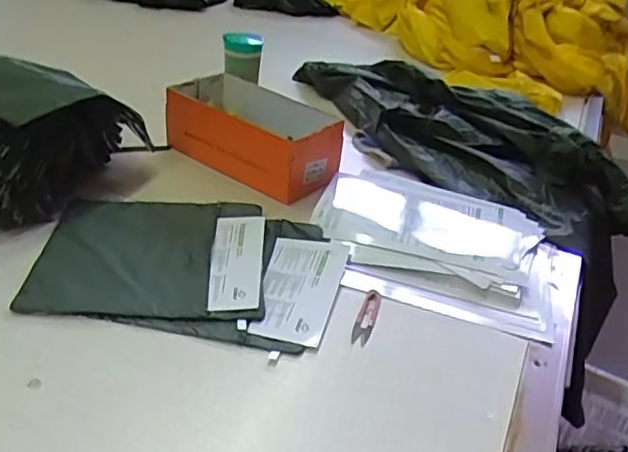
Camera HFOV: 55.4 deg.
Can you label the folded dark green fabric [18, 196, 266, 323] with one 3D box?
[{"bbox_3d":[-0.220,0.033,0.831,0.294,0.017,0.259,4,33,-6],"label":"folded dark green fabric"}]

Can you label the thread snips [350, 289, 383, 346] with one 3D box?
[{"bbox_3d":[0.070,0.116,0.781,0.023,0.004,0.108,14,33,10],"label":"thread snips"}]

